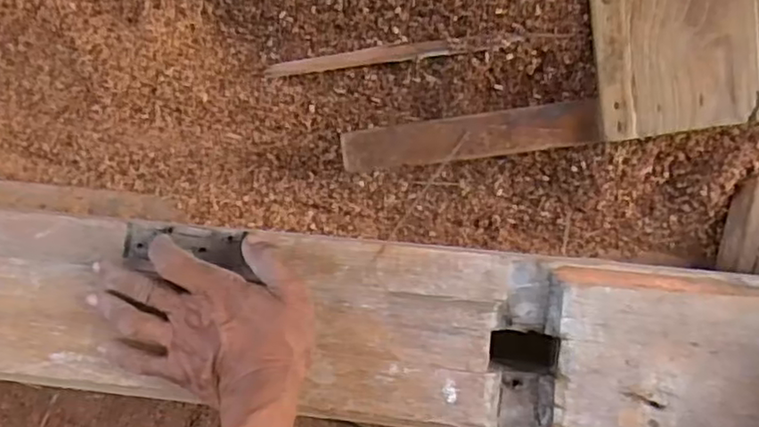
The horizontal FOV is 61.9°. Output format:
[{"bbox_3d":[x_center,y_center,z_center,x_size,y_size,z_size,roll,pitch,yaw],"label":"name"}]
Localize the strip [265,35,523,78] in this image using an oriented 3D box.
[{"bbox_3d":[0.004,-0.123,0.492,0.202,0.009,0.013,-2,92,21],"label":"strip"}]

